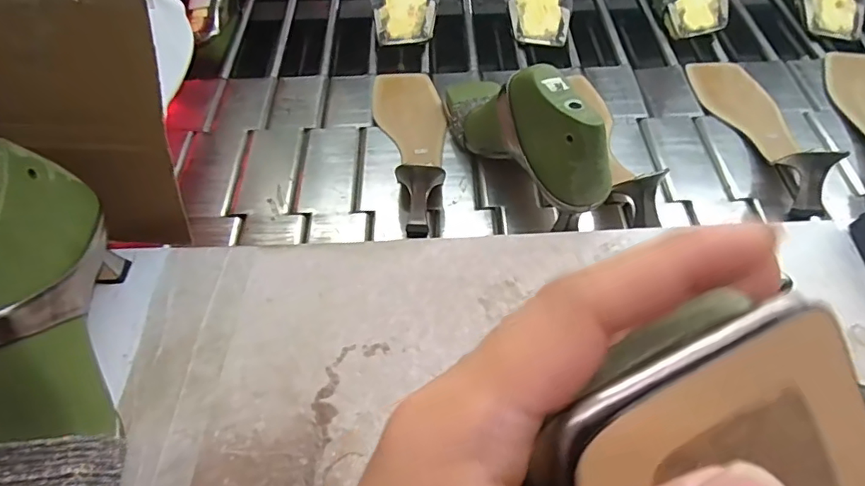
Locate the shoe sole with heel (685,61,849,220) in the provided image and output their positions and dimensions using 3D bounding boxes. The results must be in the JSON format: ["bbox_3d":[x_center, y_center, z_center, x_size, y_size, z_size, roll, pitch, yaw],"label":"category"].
[{"bbox_3d":[0.370,-0.139,0.567,0.080,0.058,0.248,-9,54,-5],"label":"shoe sole with heel"}]

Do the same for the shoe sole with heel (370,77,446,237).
[{"bbox_3d":[-0.020,-0.123,0.563,0.076,0.055,0.250,-7,54,-4],"label":"shoe sole with heel"}]

